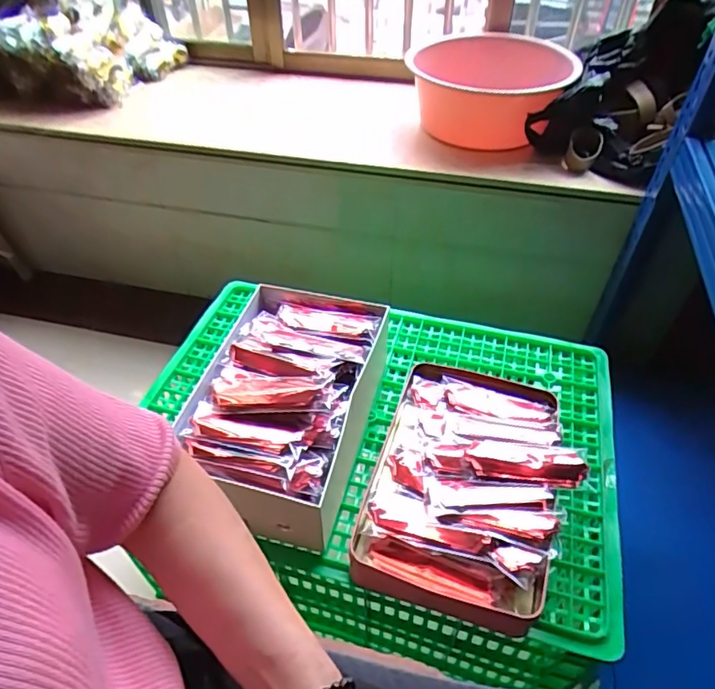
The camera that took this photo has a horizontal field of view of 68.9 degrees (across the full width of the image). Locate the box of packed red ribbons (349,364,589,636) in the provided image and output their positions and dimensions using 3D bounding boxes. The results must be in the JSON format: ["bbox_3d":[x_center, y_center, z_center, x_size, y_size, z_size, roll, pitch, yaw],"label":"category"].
[{"bbox_3d":[0.134,0.162,0.631,0.220,0.071,0.307,13,47,13],"label":"box of packed red ribbons"}]

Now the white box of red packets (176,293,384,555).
[{"bbox_3d":[-0.095,0.073,0.688,0.204,0.112,0.323,12,47,12],"label":"white box of red packets"}]

